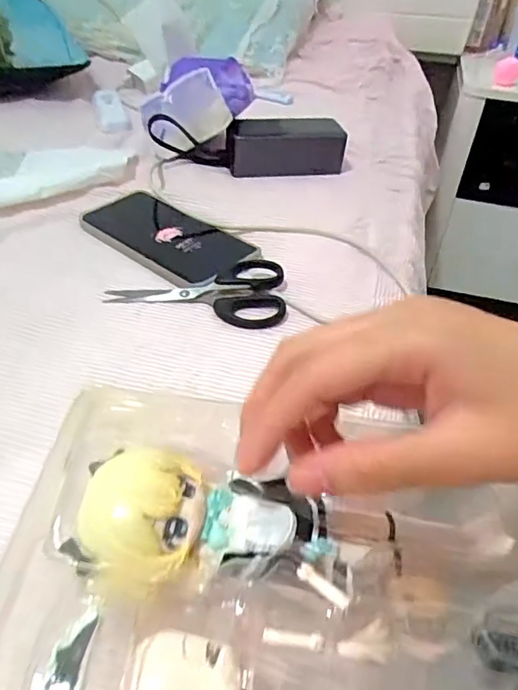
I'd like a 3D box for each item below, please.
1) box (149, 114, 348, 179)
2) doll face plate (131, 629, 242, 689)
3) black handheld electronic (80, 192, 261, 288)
[{"bbox_3d":[-0.009,-0.223,0.578,0.214,0.042,0.052,-7,43,-13],"label":"box"},{"bbox_3d":[-0.022,0.102,0.155,0.032,0.010,0.028,10,29,7],"label":"doll face plate"},{"bbox_3d":[-0.083,-0.098,0.456,0.163,0.014,0.079,33,49,28],"label":"black handheld electronic"}]

